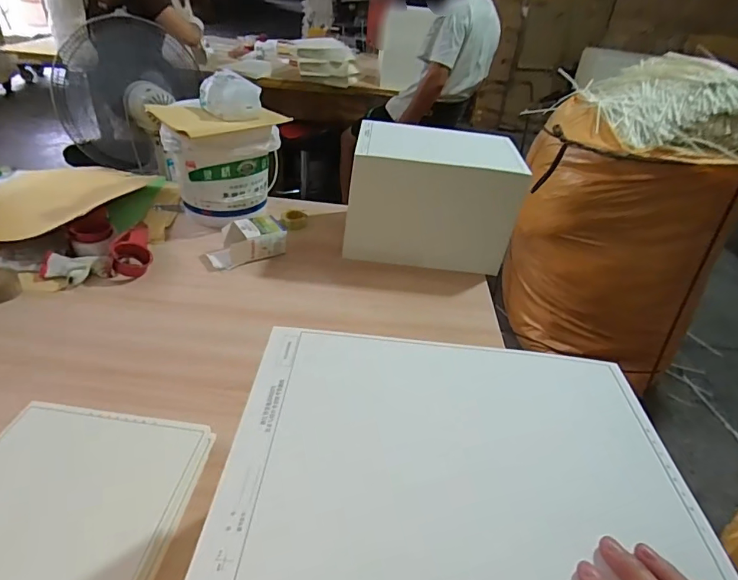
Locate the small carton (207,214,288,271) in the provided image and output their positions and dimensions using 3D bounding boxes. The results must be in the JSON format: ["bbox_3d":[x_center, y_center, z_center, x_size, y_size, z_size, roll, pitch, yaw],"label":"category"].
[{"bbox_3d":[-0.278,-0.110,1.041,0.174,0.068,0.087,-13,40,-26],"label":"small carton"}]

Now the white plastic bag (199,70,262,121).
[{"bbox_3d":[-0.322,-0.450,1.062,0.121,0.077,0.100,-15,41,-29],"label":"white plastic bag"}]

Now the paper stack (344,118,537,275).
[{"bbox_3d":[0.145,-0.215,1.064,0.358,0.228,0.261,8,35,2],"label":"paper stack"}]

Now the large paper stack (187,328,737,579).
[{"bbox_3d":[0.060,0.227,0.454,0.358,0.254,0.251,5,35,-2],"label":"large paper stack"}]

